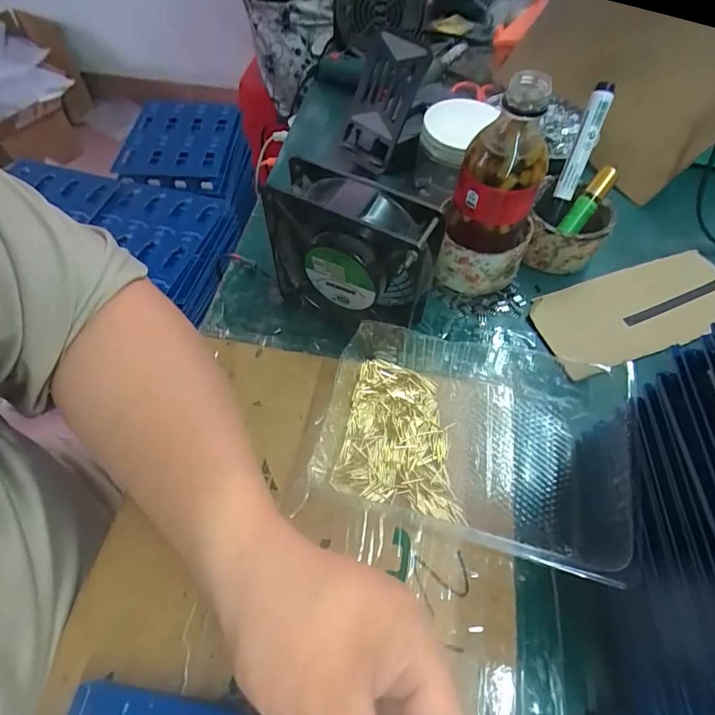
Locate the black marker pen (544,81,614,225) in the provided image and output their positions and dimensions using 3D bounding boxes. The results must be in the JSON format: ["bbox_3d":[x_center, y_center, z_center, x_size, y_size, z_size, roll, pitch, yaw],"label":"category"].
[{"bbox_3d":[0.197,-0.178,0.382,0.019,0.114,0.015,20,25,11],"label":"black marker pen"}]

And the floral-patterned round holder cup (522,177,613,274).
[{"bbox_3d":[0.192,-0.121,0.397,0.068,0.052,0.076,22,61,12],"label":"floral-patterned round holder cup"}]

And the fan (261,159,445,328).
[{"bbox_3d":[-0.006,-0.071,0.323,0.124,0.120,0.045,25,61,14],"label":"fan"}]

